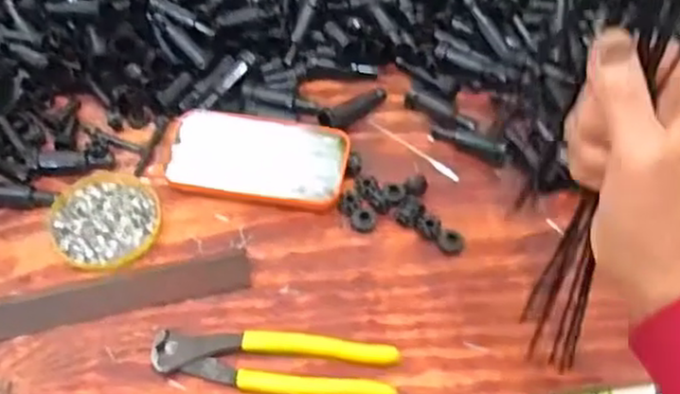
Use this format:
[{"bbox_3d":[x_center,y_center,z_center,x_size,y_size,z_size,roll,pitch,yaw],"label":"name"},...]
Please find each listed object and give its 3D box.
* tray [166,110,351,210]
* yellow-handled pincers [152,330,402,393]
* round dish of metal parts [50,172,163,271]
[{"bbox_3d":[-0.068,-0.032,0.586,0.147,0.016,0.076,9,54,7],"label":"tray"},{"bbox_3d":[-0.044,0.113,0.485,0.163,0.015,0.039,5,54,3],"label":"yellow-handled pincers"},{"bbox_3d":[-0.183,0.015,0.557,0.080,0.008,0.086,0,54,0],"label":"round dish of metal parts"}]

